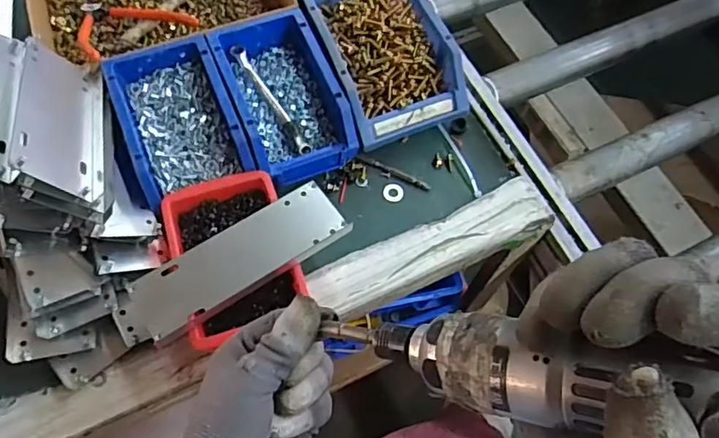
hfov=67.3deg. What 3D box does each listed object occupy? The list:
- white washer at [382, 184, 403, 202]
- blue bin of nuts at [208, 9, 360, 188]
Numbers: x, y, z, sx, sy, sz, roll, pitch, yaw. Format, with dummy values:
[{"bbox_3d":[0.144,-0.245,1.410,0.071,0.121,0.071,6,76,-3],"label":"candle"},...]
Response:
[{"bbox_3d":[0.035,-0.028,0.553,0.021,0.004,0.021,1,66,-3],"label":"white washer"},{"bbox_3d":[-0.081,-0.128,0.544,0.101,0.057,0.173,-21,69,-12],"label":"blue bin of nuts"}]

